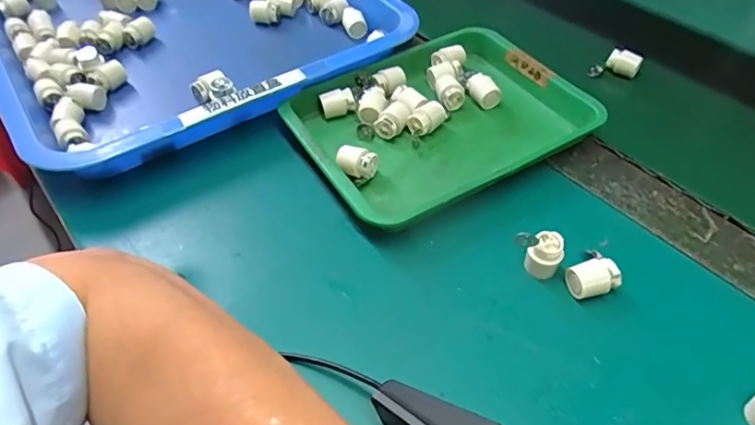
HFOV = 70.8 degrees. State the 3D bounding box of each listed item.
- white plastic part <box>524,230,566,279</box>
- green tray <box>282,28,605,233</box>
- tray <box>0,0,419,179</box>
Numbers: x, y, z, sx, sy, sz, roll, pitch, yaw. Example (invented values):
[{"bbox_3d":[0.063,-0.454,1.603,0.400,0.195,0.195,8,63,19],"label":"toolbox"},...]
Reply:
[{"bbox_3d":[0.104,0.027,0.332,0.020,0.027,0.018,21,52,19],"label":"white plastic part"},{"bbox_3d":[0.049,-0.071,0.422,0.216,0.030,0.162,-25,52,-20],"label":"green tray"},{"bbox_3d":[-0.216,-0.213,0.543,0.341,0.043,0.453,-28,53,-22],"label":"tray"}]

